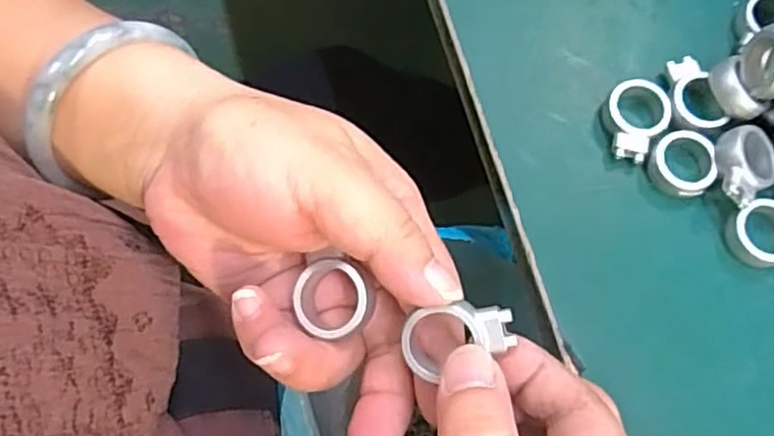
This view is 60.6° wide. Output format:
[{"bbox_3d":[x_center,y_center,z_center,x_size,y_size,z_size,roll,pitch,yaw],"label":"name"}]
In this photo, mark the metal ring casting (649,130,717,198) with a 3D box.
[{"bbox_3d":[0.119,-0.022,0.268,0.025,0.010,0.026,0,73,-1],"label":"metal ring casting"}]

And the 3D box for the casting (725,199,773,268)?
[{"bbox_3d":[0.152,0.006,0.260,0.033,0.011,0.024,-2,73,-2],"label":"casting"}]

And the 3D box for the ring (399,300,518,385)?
[{"bbox_3d":[0.022,0.035,0.199,0.032,0.004,0.020,-20,95,2],"label":"ring"}]

